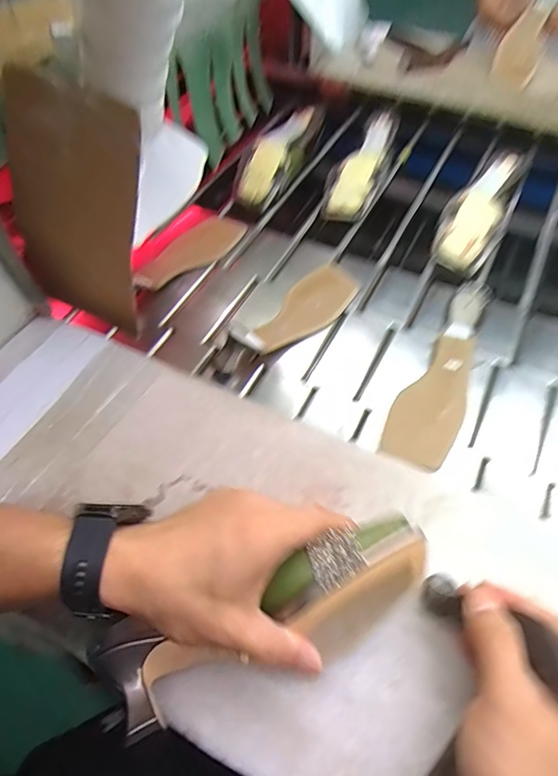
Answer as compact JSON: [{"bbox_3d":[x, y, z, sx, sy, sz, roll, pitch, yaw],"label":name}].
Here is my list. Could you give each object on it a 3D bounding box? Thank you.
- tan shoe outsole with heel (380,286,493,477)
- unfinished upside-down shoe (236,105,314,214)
[{"bbox_3d":[0.183,-0.018,0.510,0.072,0.055,0.209,25,61,17],"label":"tan shoe outsole with heel"},{"bbox_3d":[-0.006,-0.365,0.744,0.078,0.055,0.209,20,60,14],"label":"unfinished upside-down shoe"}]

